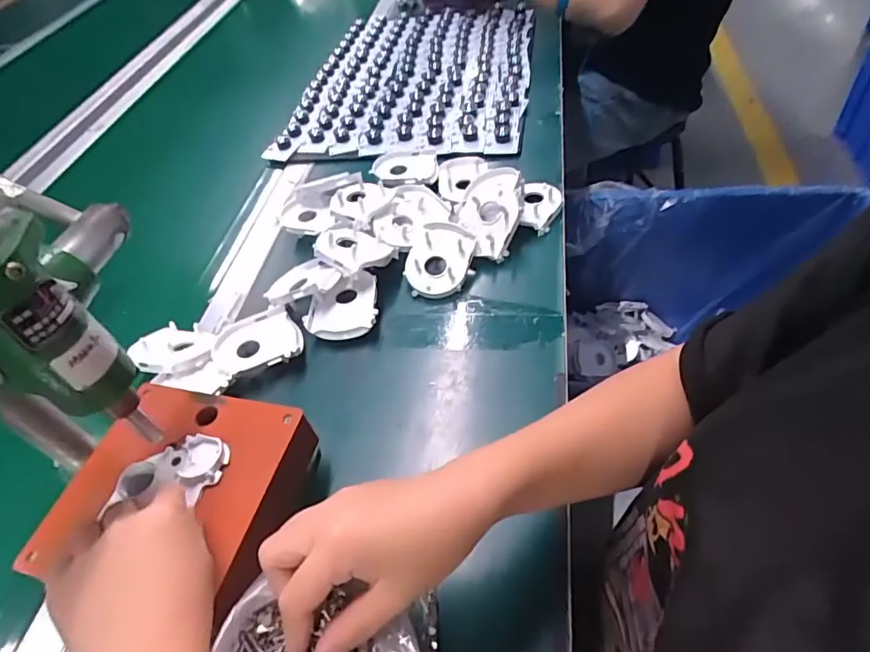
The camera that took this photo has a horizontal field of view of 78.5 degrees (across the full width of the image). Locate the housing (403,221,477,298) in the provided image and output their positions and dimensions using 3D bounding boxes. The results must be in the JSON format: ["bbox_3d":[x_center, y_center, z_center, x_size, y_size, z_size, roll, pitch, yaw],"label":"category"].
[{"bbox_3d":[0.003,-0.071,0.567,0.065,0.016,0.081,13,74,12],"label":"housing"}]

